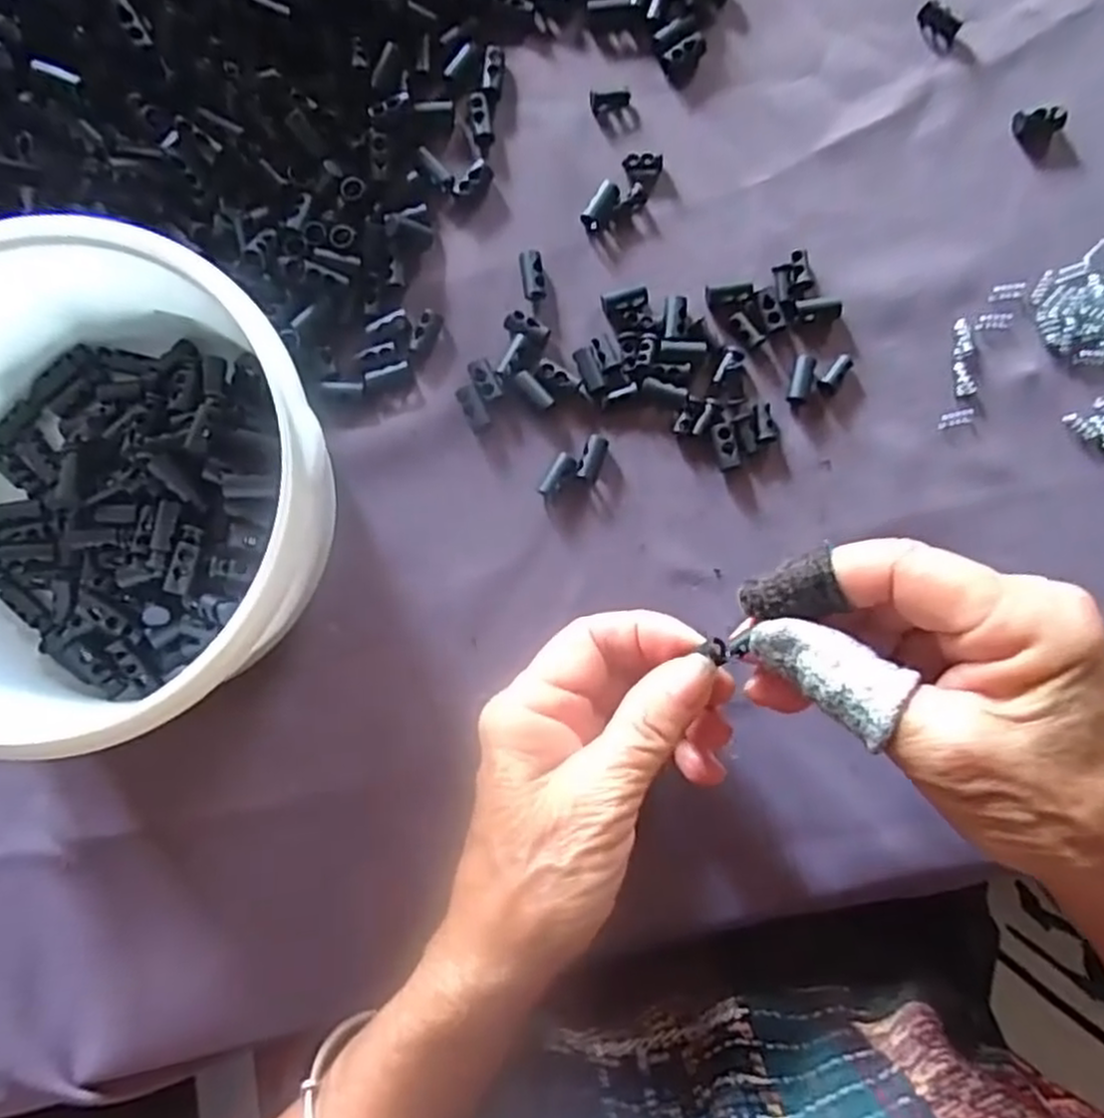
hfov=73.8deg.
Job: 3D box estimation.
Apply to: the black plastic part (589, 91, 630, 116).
[{"bbox_3d":[0.025,-0.192,0.307,0.017,0.004,0.009,-4,86,0],"label":"black plastic part"}]

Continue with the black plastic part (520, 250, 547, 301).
[{"bbox_3d":[-0.008,-0.117,0.300,0.009,0.007,0.021,-8,86,-1],"label":"black plastic part"}]

